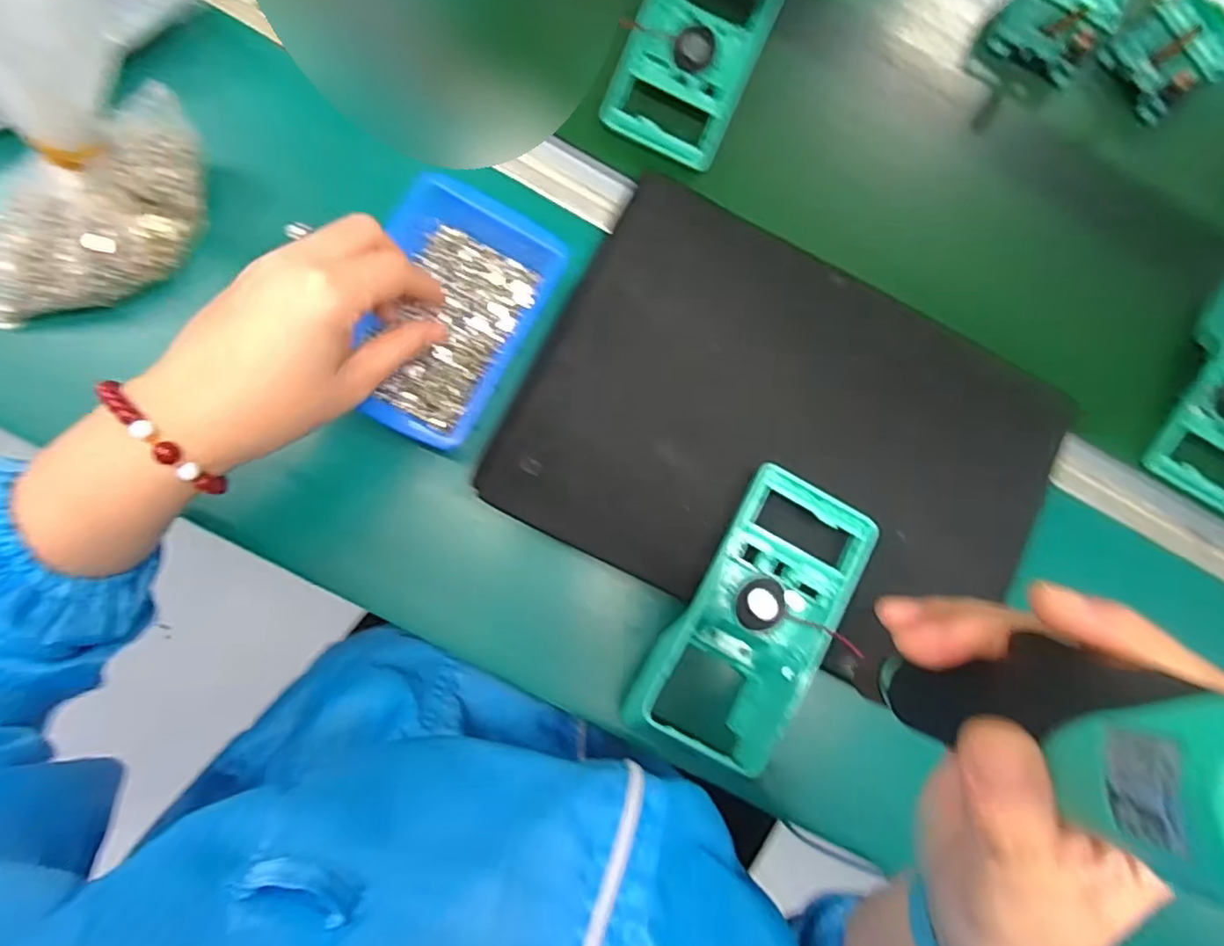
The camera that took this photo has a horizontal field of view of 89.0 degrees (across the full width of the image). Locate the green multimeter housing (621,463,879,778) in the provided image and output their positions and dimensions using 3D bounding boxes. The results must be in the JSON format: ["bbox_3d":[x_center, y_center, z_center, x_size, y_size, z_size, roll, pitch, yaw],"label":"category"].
[{"bbox_3d":[0.090,0.089,0.383,0.100,0.023,0.173,29,81,-2],"label":"green multimeter housing"}]

